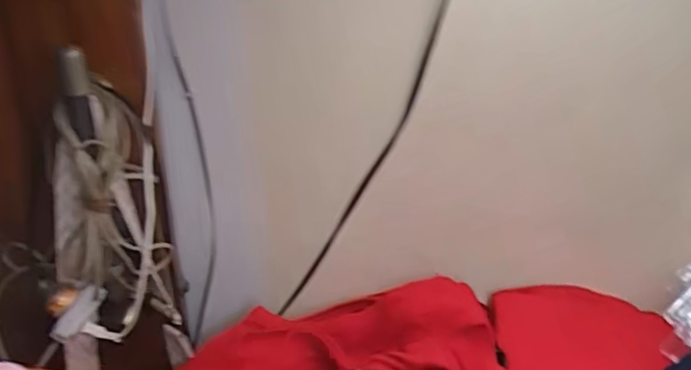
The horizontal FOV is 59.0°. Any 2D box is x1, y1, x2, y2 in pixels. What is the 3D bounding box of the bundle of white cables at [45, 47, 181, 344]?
[{"bbox_3d":[-0.276,0.028,0.670,0.139,0.297,0.086,-14,29,-26],"label":"bundle of white cables"}]

